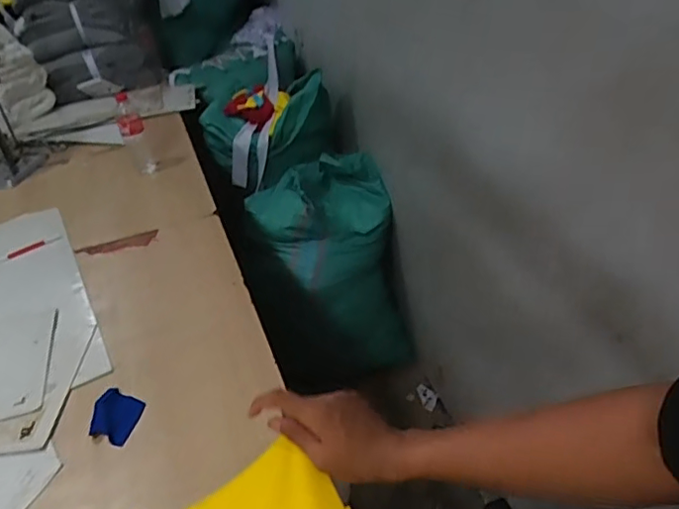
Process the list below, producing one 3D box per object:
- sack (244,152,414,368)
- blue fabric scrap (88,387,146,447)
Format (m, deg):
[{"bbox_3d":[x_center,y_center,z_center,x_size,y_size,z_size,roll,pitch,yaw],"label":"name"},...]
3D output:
[{"bbox_3d":[-0.035,0.048,1.920,0.451,0.569,0.445,-14,36,-10],"label":"sack"},{"bbox_3d":[-0.357,0.254,0.899,0.082,0.017,0.087,10,38,19],"label":"blue fabric scrap"}]

